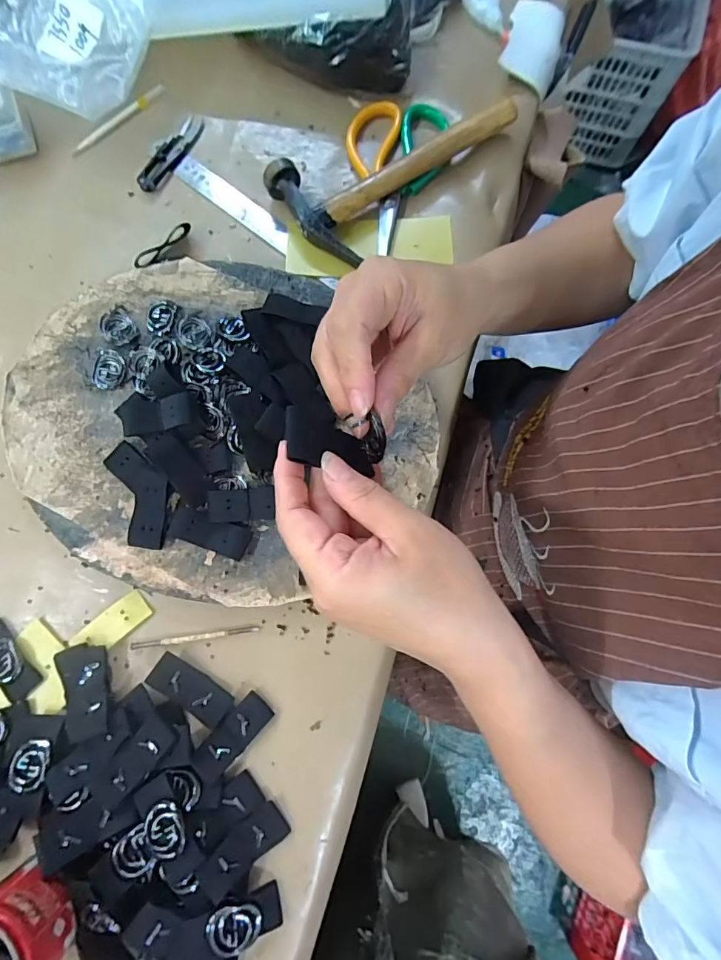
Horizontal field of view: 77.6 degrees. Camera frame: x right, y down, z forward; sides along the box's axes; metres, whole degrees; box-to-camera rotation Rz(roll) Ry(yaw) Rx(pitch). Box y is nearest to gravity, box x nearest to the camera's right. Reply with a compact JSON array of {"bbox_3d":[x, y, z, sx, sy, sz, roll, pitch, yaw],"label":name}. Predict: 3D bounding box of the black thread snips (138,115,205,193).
[{"bbox_3d":[-0.191,-0.331,0.450,0.031,0.012,0.101,25,78,6],"label":"black thread snips"}]

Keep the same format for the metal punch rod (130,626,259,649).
[{"bbox_3d":[-0.129,0.121,0.345,0.098,0.004,0.005,-7,75,-3],"label":"metal punch rod"}]

